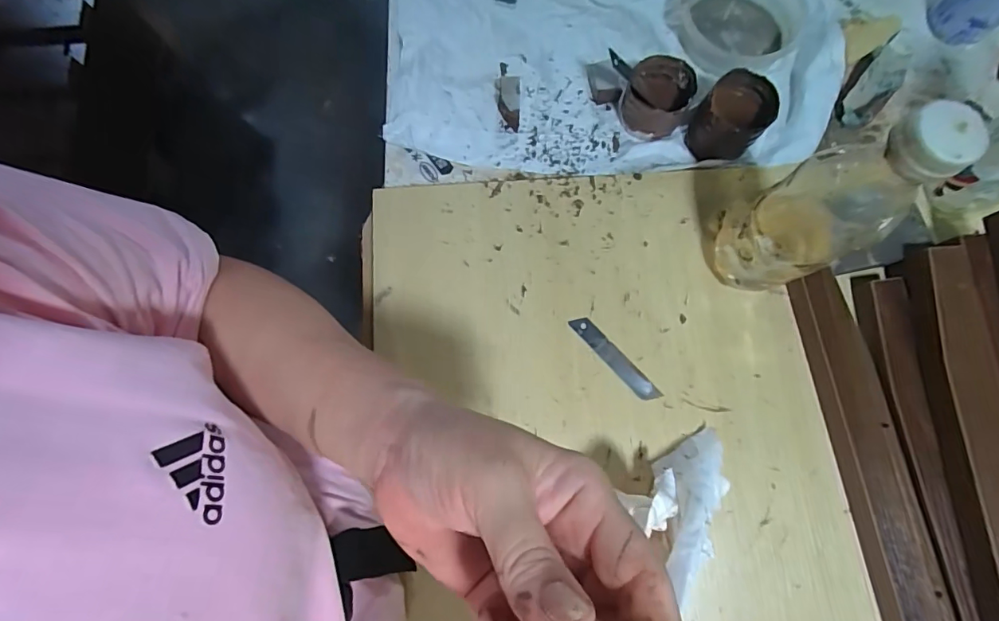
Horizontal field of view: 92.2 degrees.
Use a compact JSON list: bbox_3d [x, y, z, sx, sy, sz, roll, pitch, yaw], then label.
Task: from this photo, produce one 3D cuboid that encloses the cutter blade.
[{"bbox_3d":[0.105,0.044,0.437,0.019,0.004,0.100,-43,80,-9],"label":"cutter blade"}]

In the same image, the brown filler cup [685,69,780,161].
[{"bbox_3d":[0.225,-0.187,0.466,0.060,0.054,0.066,0,77,0],"label":"brown filler cup"}]

